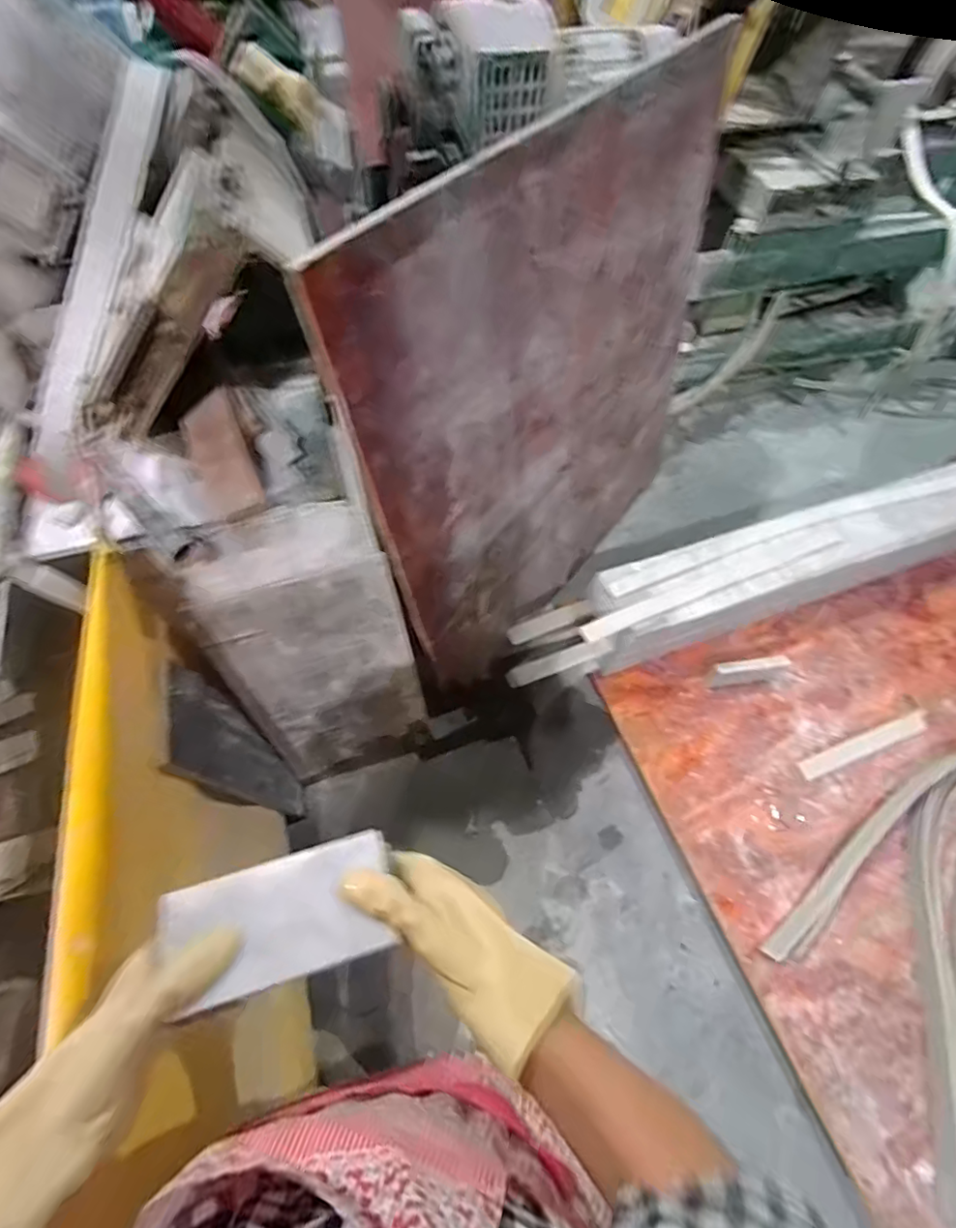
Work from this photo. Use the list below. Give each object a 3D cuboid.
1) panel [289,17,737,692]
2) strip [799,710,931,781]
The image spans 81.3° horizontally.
[{"bbox_3d":[0.178,-0.396,1.113,0.028,0.959,0.991,30,64,27],"label":"panel"},{"bbox_3d":[0.819,0.275,1.177,0.342,0.012,0.041,-18,63,-11],"label":"strip"}]

